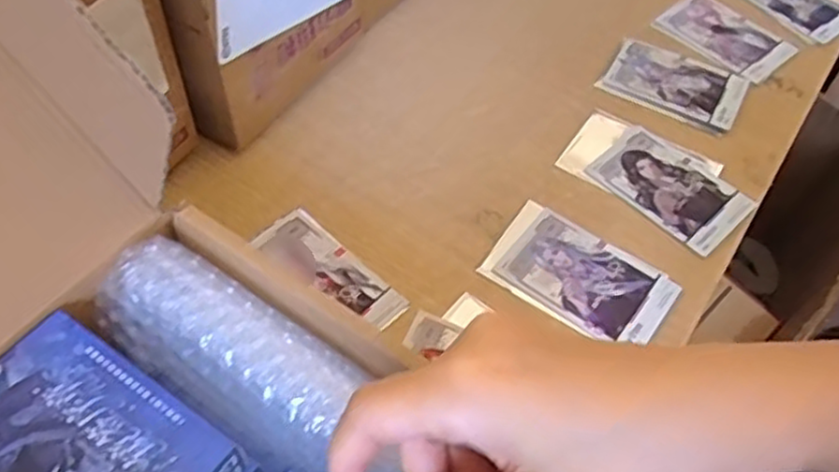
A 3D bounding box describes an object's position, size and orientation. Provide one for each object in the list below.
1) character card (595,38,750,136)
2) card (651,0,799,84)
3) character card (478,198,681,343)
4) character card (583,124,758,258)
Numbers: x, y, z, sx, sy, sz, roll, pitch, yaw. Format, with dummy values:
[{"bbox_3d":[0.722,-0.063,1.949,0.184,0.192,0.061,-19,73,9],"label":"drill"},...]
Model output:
[{"bbox_3d":[0.196,-0.119,0.555,0.099,0.004,0.072,29,57,16],"label":"character card"},{"bbox_3d":[0.252,-0.166,0.593,0.076,0.007,0.100,-34,63,-26],"label":"card"},{"bbox_3d":[0.099,0.025,0.447,0.108,0.005,0.067,32,59,19],"label":"character card"},{"bbox_3d":[0.170,-0.034,0.493,0.065,0.006,0.099,-37,64,-23],"label":"character card"}]

